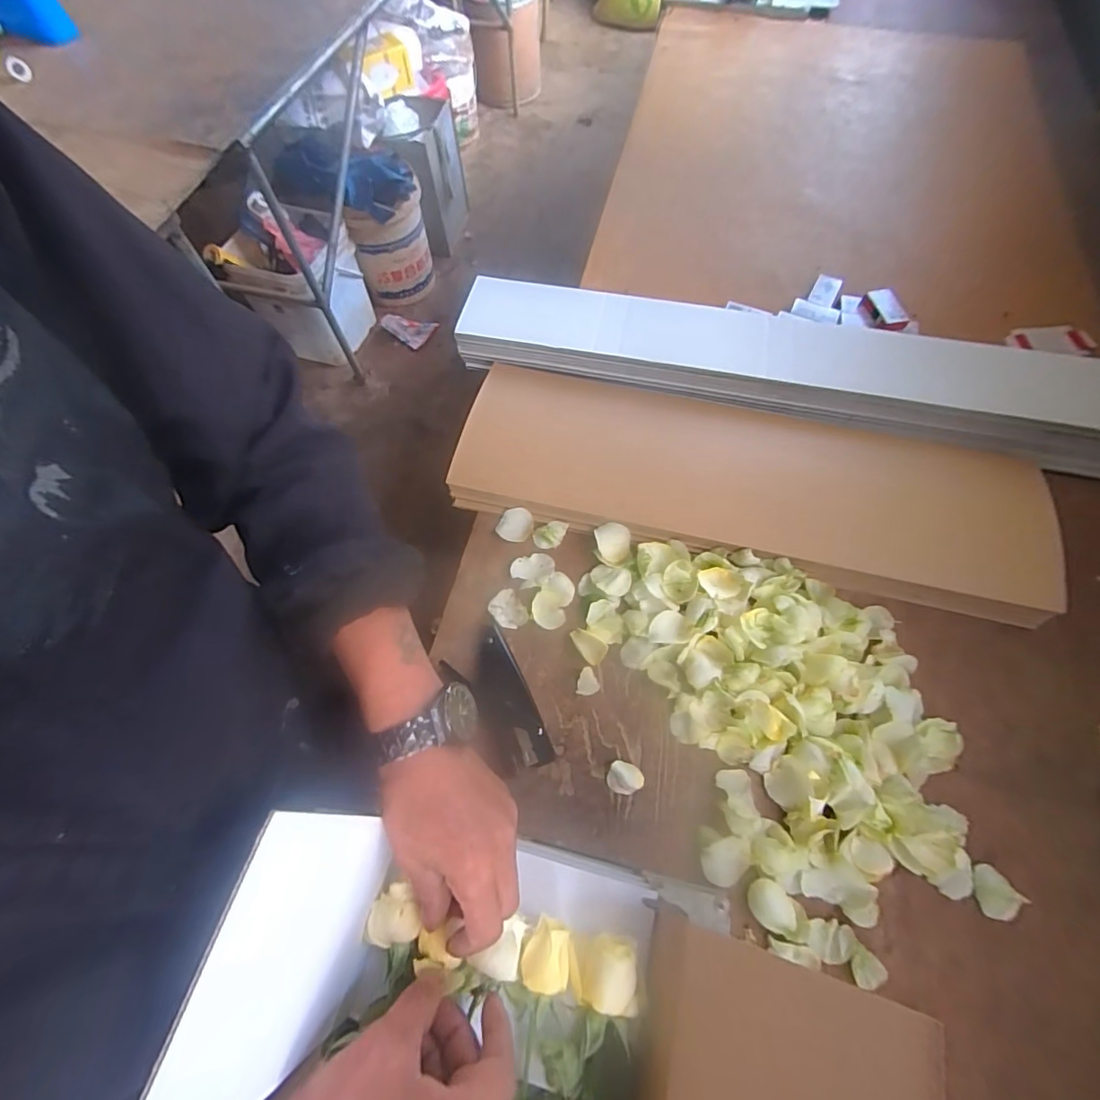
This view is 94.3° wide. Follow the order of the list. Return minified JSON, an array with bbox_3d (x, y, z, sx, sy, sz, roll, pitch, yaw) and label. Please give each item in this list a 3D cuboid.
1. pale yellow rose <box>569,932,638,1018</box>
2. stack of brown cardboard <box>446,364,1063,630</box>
[{"bbox_3d":[0.035,0.276,0.335,0.042,0.029,0.041,1,65,2],"label":"pale yellow rose"},{"bbox_3d":[0.237,-0.094,0.641,0.702,0.050,0.216,13,66,4],"label":"stack of brown cardboard"}]

